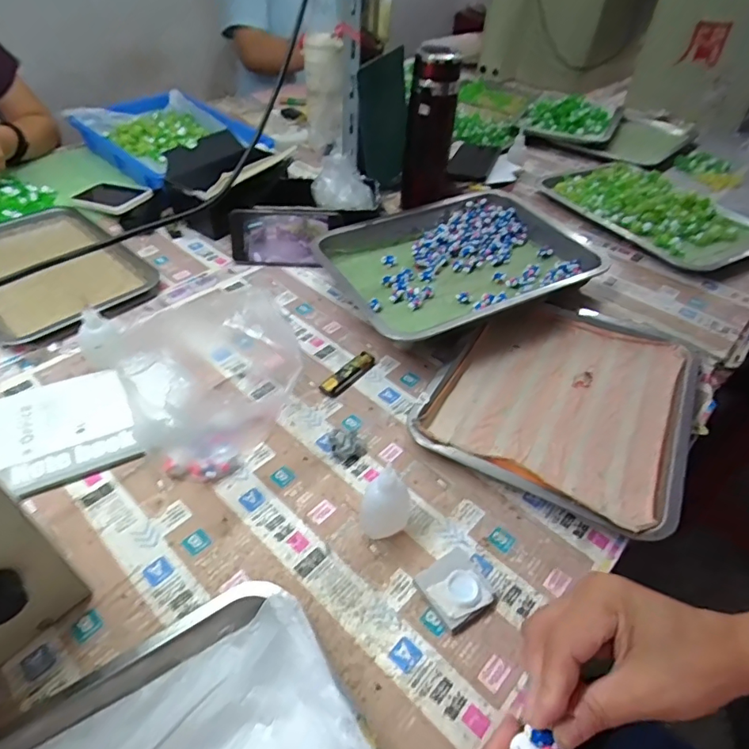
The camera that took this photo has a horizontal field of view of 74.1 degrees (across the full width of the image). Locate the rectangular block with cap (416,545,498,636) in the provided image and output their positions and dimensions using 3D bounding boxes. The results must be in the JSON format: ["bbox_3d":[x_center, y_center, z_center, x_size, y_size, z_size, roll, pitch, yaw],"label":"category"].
[{"bbox_3d":[0.067,0.173,0.405,0.051,0.017,0.051,-25,52,-26],"label":"rectangular block with cap"}]

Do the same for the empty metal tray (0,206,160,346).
[{"bbox_3d":[-0.465,-0.158,0.687,0.285,0.029,0.202,34,53,27],"label":"empty metal tray"}]

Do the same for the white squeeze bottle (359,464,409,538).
[{"bbox_3d":[0.011,0.111,0.424,0.038,0.077,0.035,14,46,10],"label":"white squeeze bottle"}]

